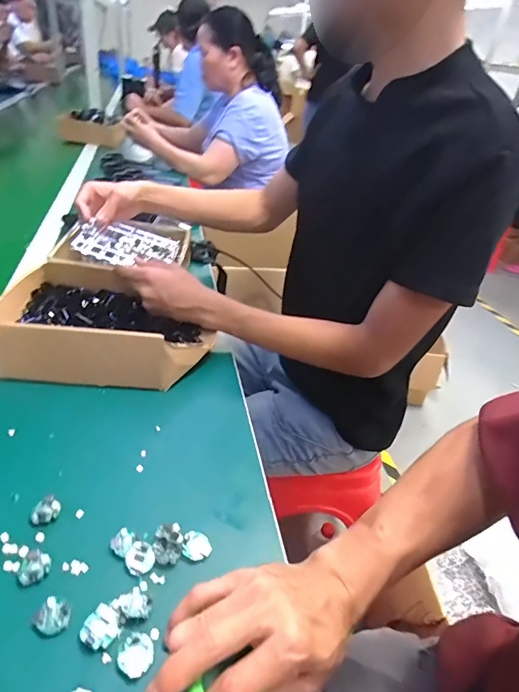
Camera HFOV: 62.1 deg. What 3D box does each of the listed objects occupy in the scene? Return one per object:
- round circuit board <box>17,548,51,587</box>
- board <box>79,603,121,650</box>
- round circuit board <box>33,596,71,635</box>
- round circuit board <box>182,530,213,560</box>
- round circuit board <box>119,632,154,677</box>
[{"bbox_3d":[-0.183,0.180,0.352,0.022,0.007,0.029,-5,37,-19],"label":"round circuit board"},{"bbox_3d":[-0.116,0.207,0.317,0.026,0.004,0.027,6,34,-4],"label":"board"},{"bbox_3d":[-0.155,0.203,0.324,0.025,0.007,0.022,21,36,17],"label":"round circuit board"},{"bbox_3d":[-0.055,0.177,0.382,0.026,0.004,0.023,18,45,0],"label":"round circuit board"},{"bbox_3d":[-0.087,0.219,0.306,0.023,0.004,0.024,6,34,-4],"label":"round circuit board"}]

